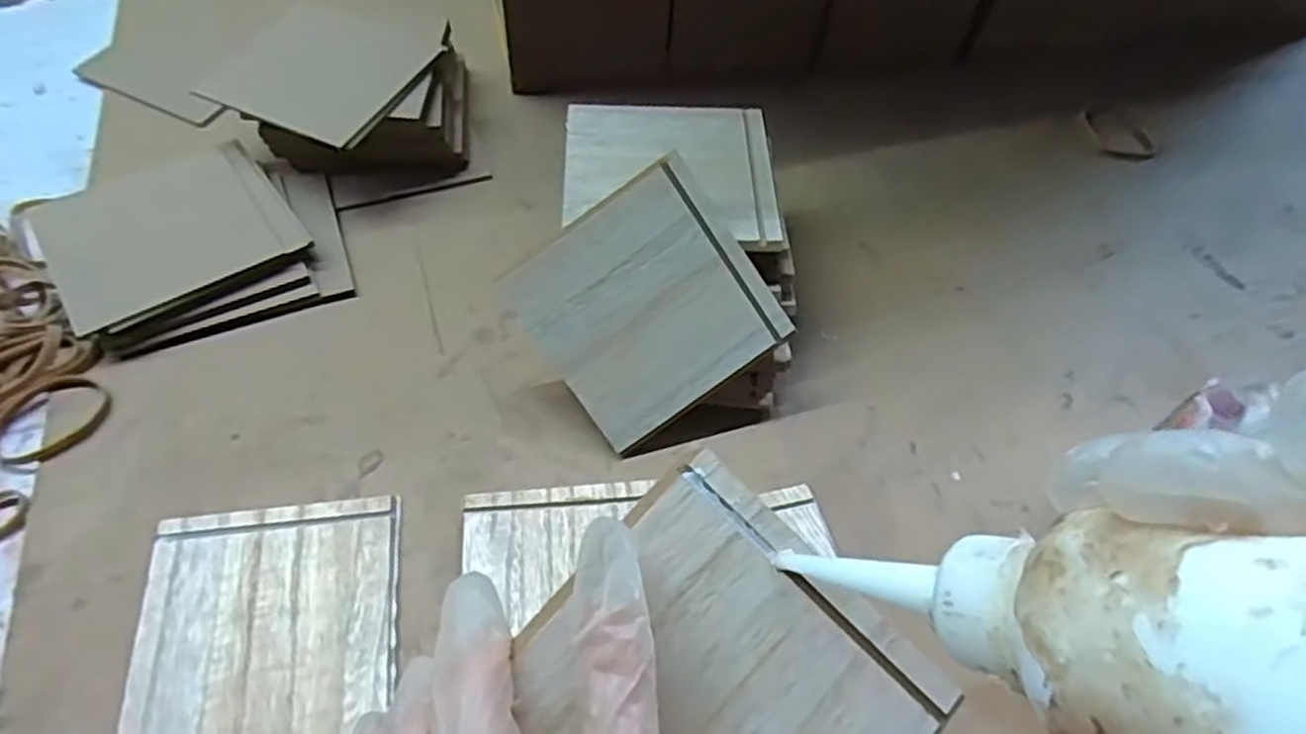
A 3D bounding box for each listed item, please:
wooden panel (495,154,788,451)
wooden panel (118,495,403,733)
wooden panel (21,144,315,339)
[{"bbox_3d":[-0.002,-0.029,0.383,0.105,0.005,0.107,-35,101,1],"label":"wooden panel"},{"bbox_3d":[-0.166,0.112,0.339,0.106,0.005,0.109,-6,57,-8],"label":"wooden panel"},{"bbox_3d":[-0.269,-0.076,0.436,0.119,0.007,0.097,-31,68,-23],"label":"wooden panel"}]

